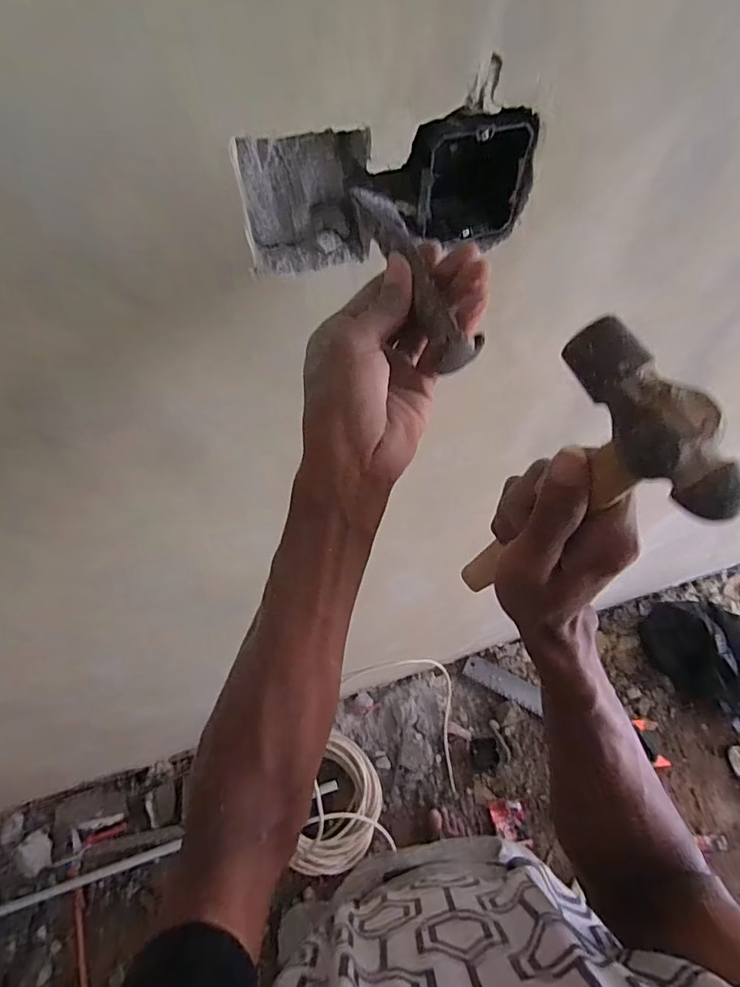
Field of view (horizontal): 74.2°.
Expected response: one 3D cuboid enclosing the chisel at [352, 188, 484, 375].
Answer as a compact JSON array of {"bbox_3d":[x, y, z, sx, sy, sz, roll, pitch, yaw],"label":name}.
[{"bbox_3d":[0.026,-0.125,0.272,0.024,0.023,0.131,-17,68,-12],"label":"chisel"}]

